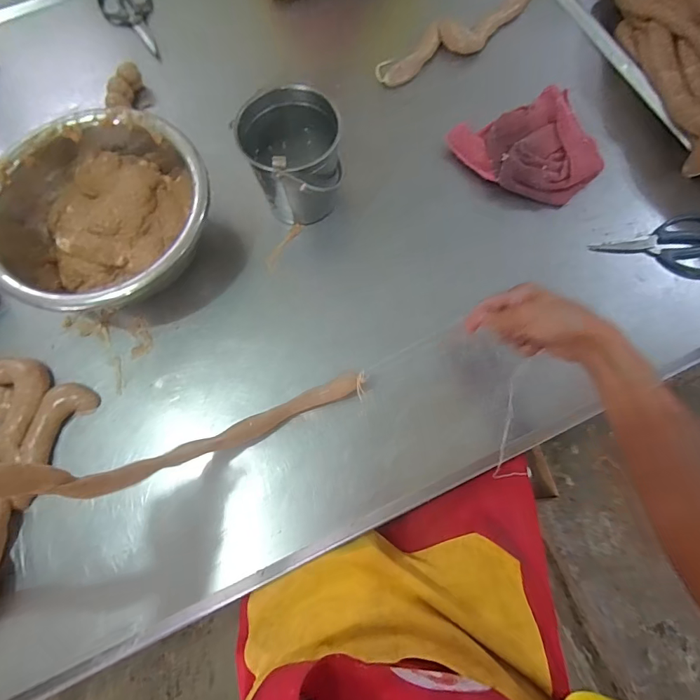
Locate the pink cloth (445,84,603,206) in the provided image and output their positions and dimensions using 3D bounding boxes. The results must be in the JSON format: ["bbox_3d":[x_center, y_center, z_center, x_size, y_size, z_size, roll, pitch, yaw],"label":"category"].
[{"bbox_3d":[0.273,-0.309,0.642,0.200,0.048,0.190,-20,74,-4],"label":"pink cloth"}]

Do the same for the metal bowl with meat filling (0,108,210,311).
[{"bbox_3d":[-0.331,-0.181,0.585,0.286,0.115,0.279,0,74,1],"label":"metal bowl with meat filling"}]

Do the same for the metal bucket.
[{"bbox_3d":[-0.069,-0.261,0.584,0.115,0.140,0.125,0,74,1],"label":"metal bucket"}]

